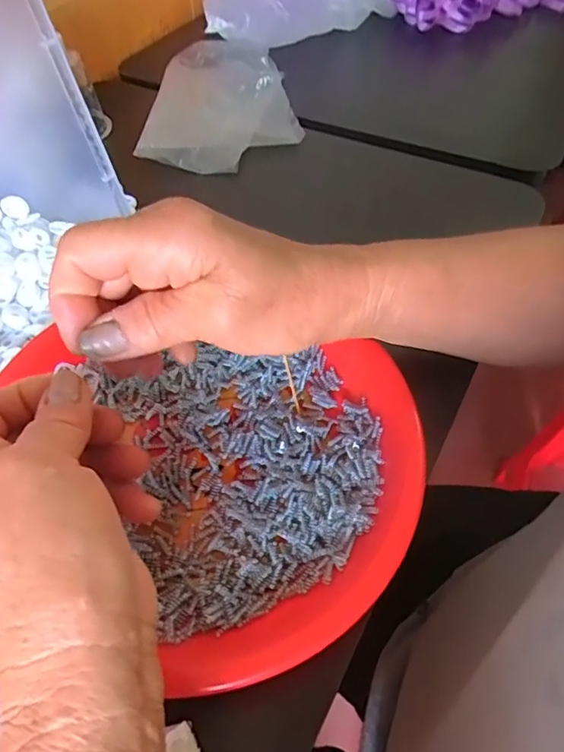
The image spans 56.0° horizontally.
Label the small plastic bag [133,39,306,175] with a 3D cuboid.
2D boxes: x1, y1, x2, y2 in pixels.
[{"bbox_3d":[-0.054,-0.278,0.532,0.139,0.027,0.219,1,52,3],"label":"small plastic bag"}]

